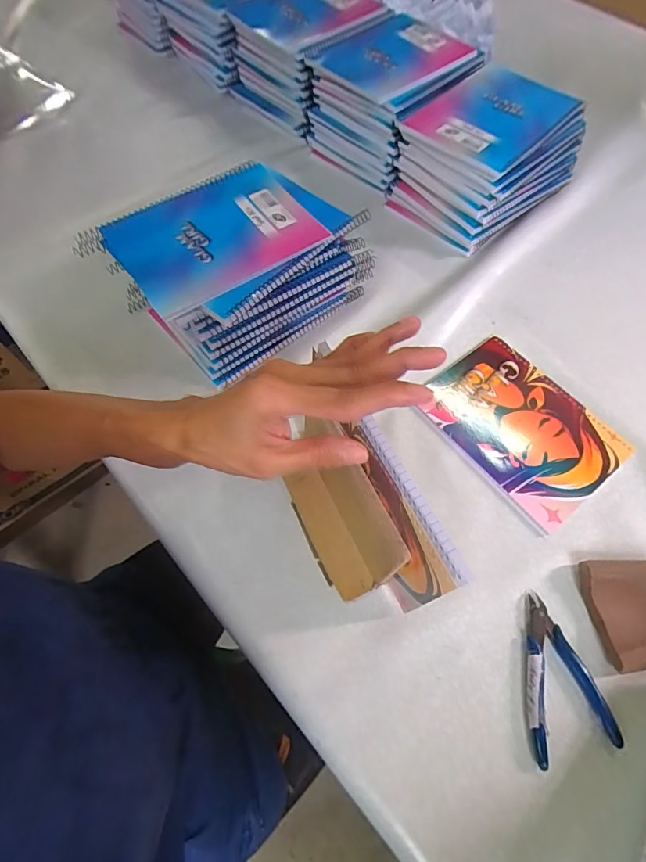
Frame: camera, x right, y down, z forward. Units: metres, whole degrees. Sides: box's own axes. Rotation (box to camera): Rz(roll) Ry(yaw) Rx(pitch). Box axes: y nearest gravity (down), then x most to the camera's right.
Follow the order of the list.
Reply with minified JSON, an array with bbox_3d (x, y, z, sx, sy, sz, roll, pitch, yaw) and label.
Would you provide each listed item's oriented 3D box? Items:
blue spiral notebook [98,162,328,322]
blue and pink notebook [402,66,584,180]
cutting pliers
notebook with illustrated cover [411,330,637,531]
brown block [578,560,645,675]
[{"bbox_3d":[-0.113,-0.208,0.462,0.193,0.013,0.149,-33,67,-17],"label":"blue spiral notebook"},{"bbox_3d":[0.217,-0.403,0.557,0.147,0.019,0.210,38,69,15],"label":"blue and pink notebook"},{"bbox_3d":[0.196,0.203,0.369,0.069,0.011,0.117,-6,62,-4],"label":"cutting pliers"},{"bbox_3d":[0.213,-0.006,0.481,0.145,0.009,0.197,-33,67,-17],"label":"notebook with illustrated cover"},{"bbox_3d":[0.283,0.160,0.390,0.090,0.022,0.087,-4,62,-3],"label":"brown block"}]

